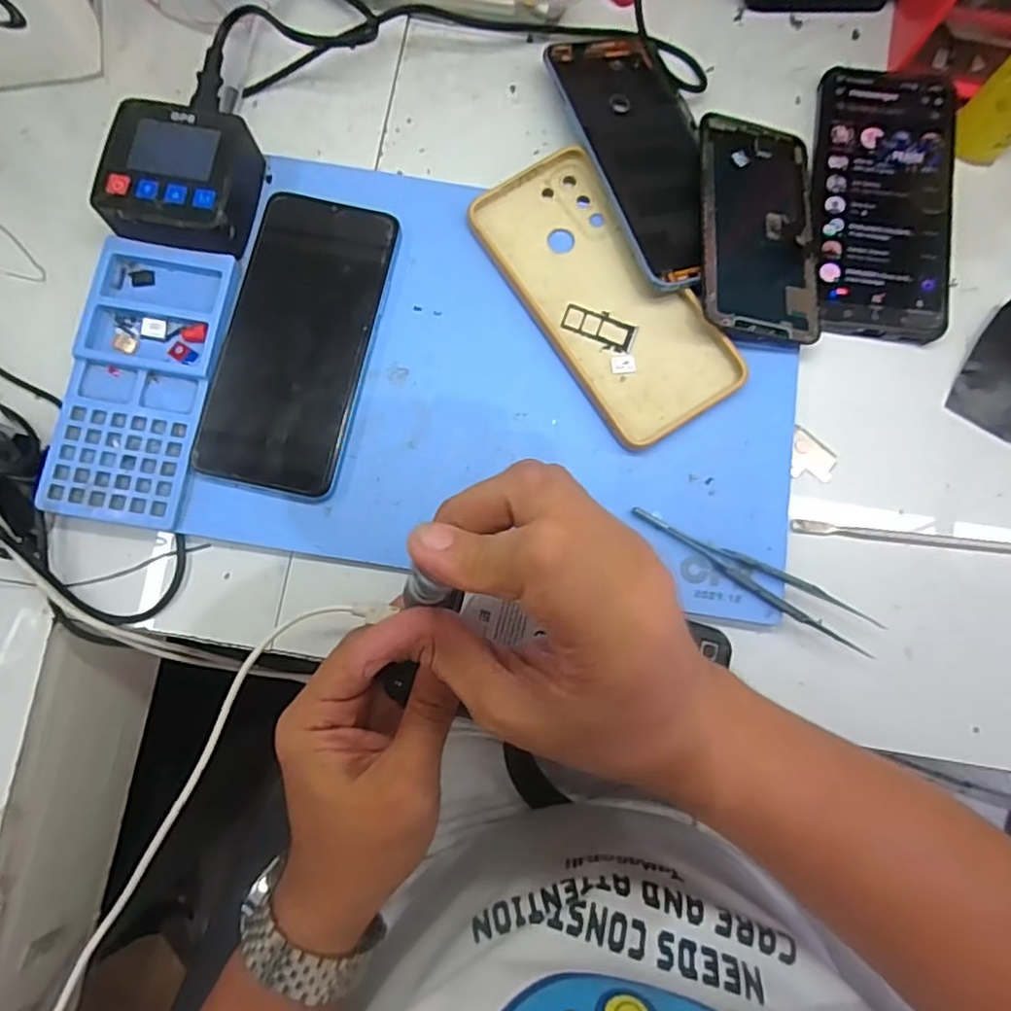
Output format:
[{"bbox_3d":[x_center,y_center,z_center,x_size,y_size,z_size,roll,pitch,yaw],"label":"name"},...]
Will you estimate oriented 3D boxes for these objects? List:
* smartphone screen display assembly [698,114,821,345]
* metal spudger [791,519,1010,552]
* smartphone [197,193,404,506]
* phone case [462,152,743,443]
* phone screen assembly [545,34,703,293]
[{"bbox_3d":[0.142,-0.157,0.355,0.070,0.004,0.140,7,73,-12],"label":"smartphone screen display assembly"},{"bbox_3d":[0.235,0.019,0.340,0.161,0.010,0.007,6,80,1],"label":"metal spudger"},{"bbox_3d":[-0.111,-0.088,0.343,0.074,0.013,0.162,11,80,2],"label":"smartphone"},{"bbox_3d":[0.054,-0.117,0.351,0.078,0.009,0.168,-31,82,-5],"label":"phone case"},{"bbox_3d":[0.081,-0.201,0.361,0.071,0.011,0.172,-16,76,-9],"label":"phone screen assembly"}]

